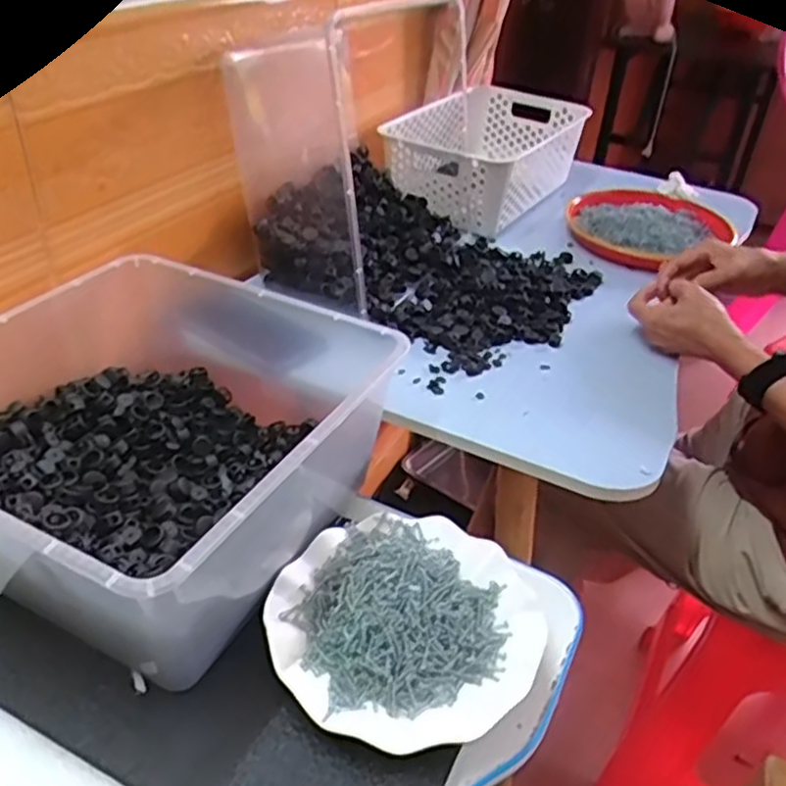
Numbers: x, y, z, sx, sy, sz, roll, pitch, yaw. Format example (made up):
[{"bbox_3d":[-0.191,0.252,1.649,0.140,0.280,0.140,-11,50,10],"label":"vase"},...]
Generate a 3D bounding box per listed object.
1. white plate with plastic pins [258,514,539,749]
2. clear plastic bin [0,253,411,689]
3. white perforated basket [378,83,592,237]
[{"bbox_3d":[0.009,0.151,0.495,0.177,0.027,0.171,3,37,-2],"label":"white plate with plastic pins"},{"bbox_3d":[-0.189,0.022,0.570,0.330,0.138,0.326,21,40,21],"label":"clear plastic bin"},{"bbox_3d":[0.134,-0.362,1.041,0.199,0.123,0.298,24,41,24],"label":"white perforated basket"}]

